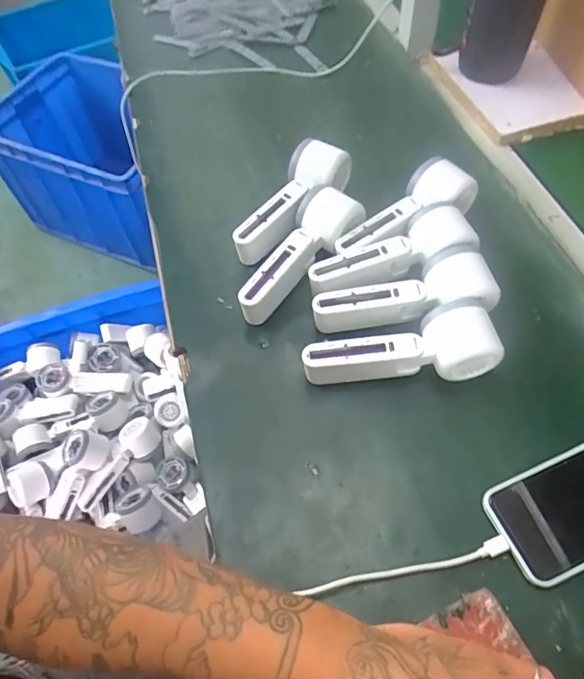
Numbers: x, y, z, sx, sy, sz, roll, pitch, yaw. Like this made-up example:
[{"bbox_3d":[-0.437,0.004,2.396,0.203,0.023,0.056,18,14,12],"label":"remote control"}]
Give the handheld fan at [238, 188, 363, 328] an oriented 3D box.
[{"bbox_3d":[0.008,-0.083,0.490,0.058,0.043,0.162,31,65,19],"label":"handheld fan"}]

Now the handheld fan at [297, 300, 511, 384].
[{"bbox_3d":[0.092,0.012,0.422,0.163,0.048,0.055,-9,59,-2],"label":"handheld fan"}]

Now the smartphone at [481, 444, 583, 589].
[{"bbox_3d":[0.227,0.125,0.375,0.145,0.009,0.075,-21,60,-9],"label":"smartphone"}]

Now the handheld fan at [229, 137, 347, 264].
[{"bbox_3d":[0.001,-0.148,0.520,0.054,0.046,0.159,25,64,17],"label":"handheld fan"}]

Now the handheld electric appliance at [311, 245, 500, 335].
[{"bbox_3d":[0.103,-0.034,0.454,0.167,0.047,0.054,-11,59,-4],"label":"handheld electric appliance"}]

